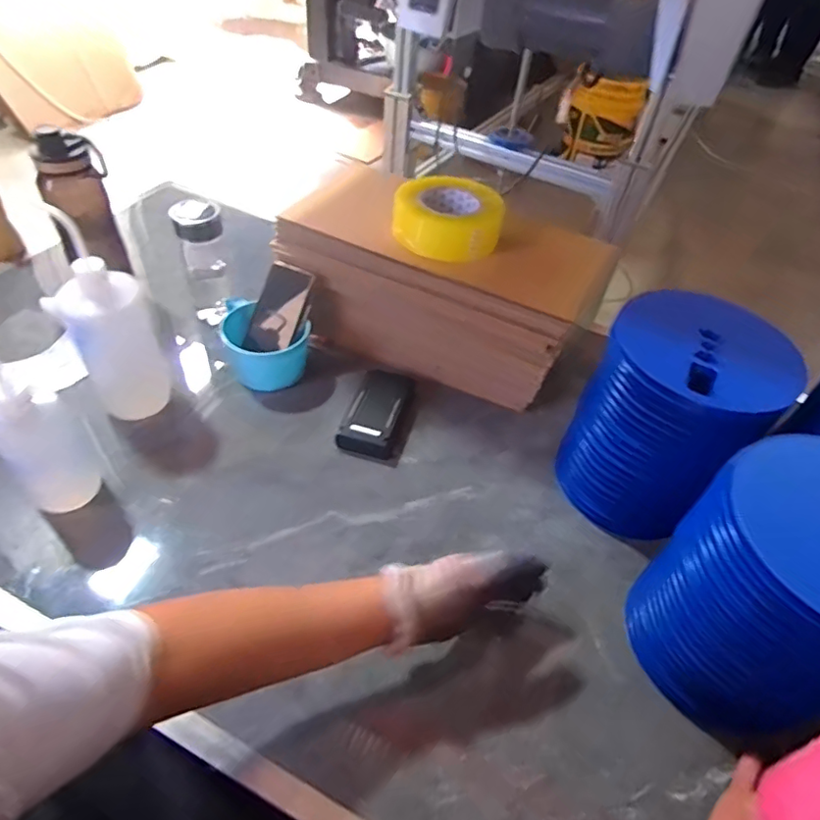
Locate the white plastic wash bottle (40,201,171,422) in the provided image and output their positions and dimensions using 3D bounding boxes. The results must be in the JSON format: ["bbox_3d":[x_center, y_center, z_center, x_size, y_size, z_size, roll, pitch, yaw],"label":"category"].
[{"bbox_3d":[-0.349,-0.091,0.653,0.093,0.205,0.082,-19,52,-23],"label":"white plastic wash bottle"}]

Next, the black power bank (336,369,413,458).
[{"bbox_3d":[-0.042,0.002,0.737,0.067,0.036,0.136,14,47,6],"label":"black power bank"}]

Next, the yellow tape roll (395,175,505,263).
[{"bbox_3d":[0.049,-0.248,0.724,0.136,0.053,0.136,3,47,-4],"label":"yellow tape roll"}]

